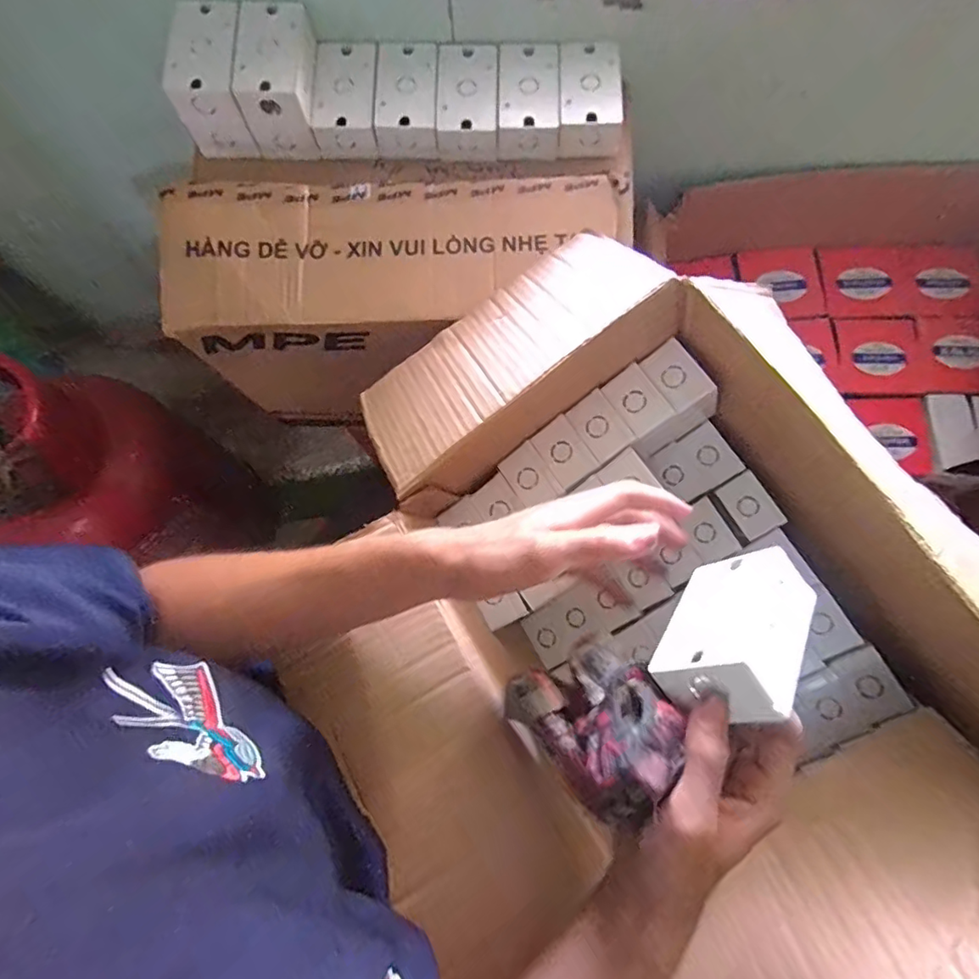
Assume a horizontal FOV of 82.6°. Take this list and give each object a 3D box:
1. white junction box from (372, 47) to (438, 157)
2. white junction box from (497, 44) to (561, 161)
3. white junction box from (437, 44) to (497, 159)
[{"bbox_3d":[-0.087,-0.414,0.594,0.063,0.036,0.107,-1,77,2],"label":"white junction box"},{"bbox_3d":[0.041,-0.411,0.592,0.063,0.042,0.103,0,77,2],"label":"white junction box"},{"bbox_3d":[-0.023,-0.410,0.594,0.063,0.036,0.110,1,77,2],"label":"white junction box"}]

